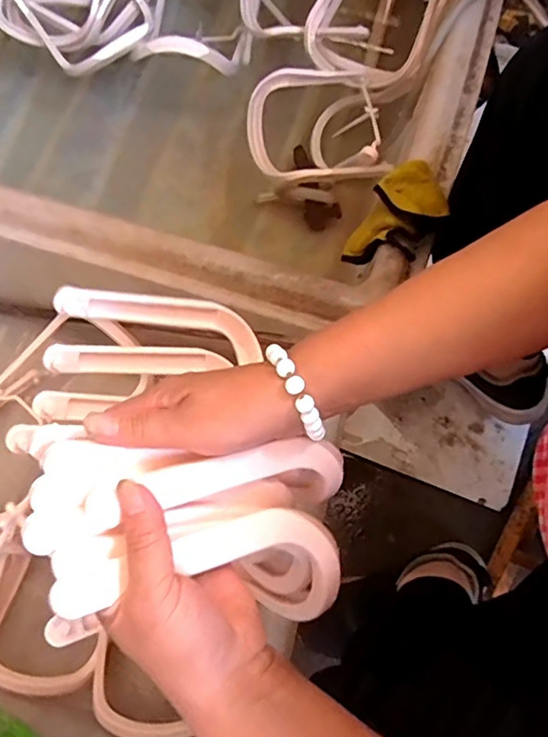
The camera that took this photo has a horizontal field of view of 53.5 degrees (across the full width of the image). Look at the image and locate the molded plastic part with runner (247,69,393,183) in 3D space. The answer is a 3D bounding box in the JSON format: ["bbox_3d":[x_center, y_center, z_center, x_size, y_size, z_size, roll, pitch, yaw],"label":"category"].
[{"bbox_3d":[0.066,-0.339,0.801,0.205,0.101,0.188,-7,72,-1],"label":"molded plastic part with runner"}]

